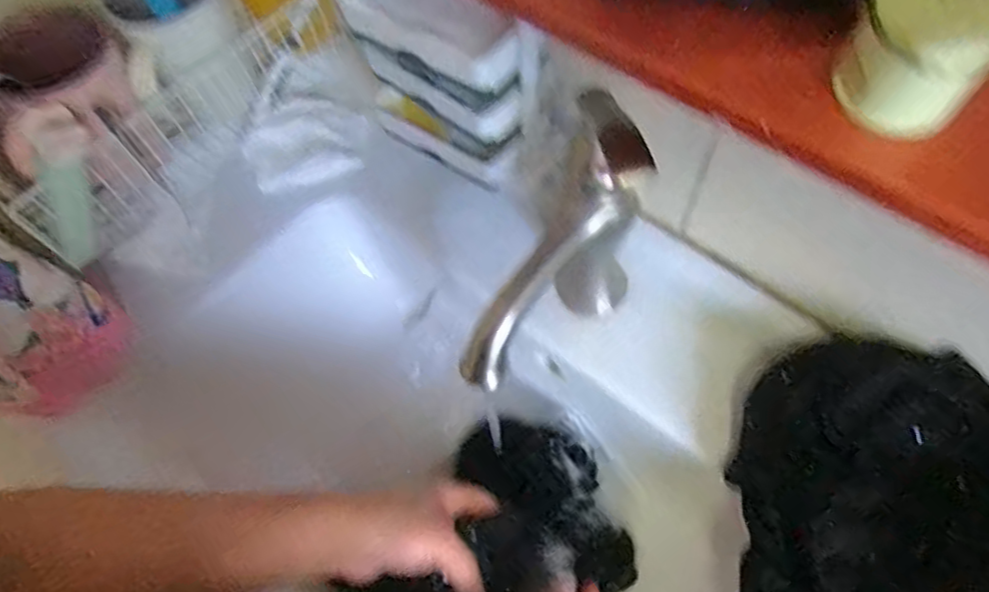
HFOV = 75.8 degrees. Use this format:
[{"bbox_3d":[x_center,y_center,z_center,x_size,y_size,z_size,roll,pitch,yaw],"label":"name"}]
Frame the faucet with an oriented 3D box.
[{"bbox_3d":[0.042,-0.005,0.421,0.062,0.174,0.170,21,65,15],"label":"faucet"}]

